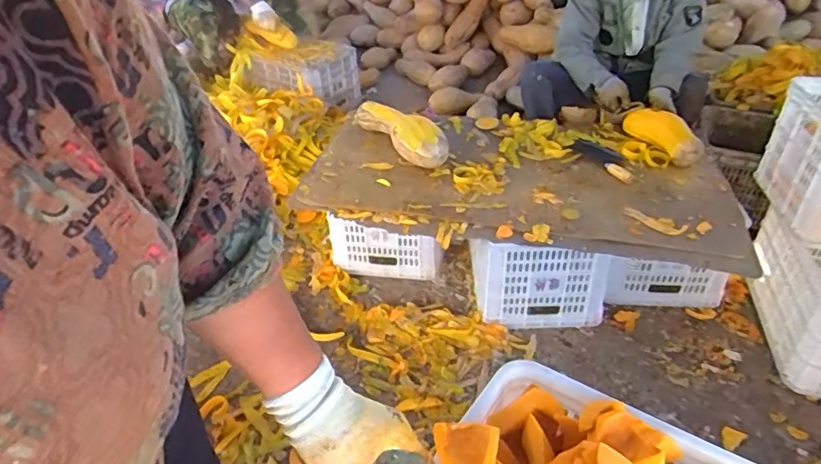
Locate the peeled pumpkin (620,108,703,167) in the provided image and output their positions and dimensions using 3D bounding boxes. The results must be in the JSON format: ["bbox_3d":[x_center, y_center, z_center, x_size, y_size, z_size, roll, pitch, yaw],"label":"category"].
[{"bbox_3d":[0.760,-0.292,1.644,0.099,0.091,0.293,-16,39,-15],"label":"peeled pumpkin"}]

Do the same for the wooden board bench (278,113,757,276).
[{"bbox_3d":[0.288,-0.144,1.571,1.174,0.062,0.582,11,40,18],"label":"wooden board bench"}]

